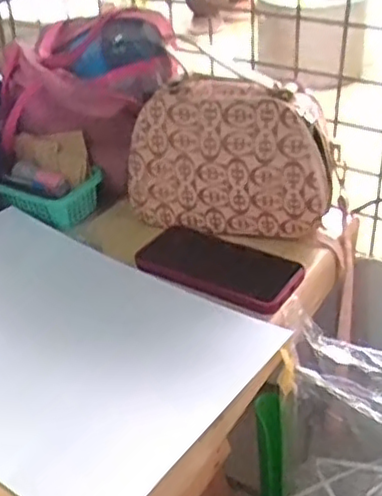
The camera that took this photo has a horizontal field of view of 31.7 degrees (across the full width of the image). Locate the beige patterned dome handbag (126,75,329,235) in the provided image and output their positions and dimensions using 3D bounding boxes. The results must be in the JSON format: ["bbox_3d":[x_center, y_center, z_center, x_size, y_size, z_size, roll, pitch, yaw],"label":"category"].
[{"bbox_3d":[0.041,-0.093,0.710,0.212,0.143,0.062,10,36,17],"label":"beige patterned dome handbag"}]

